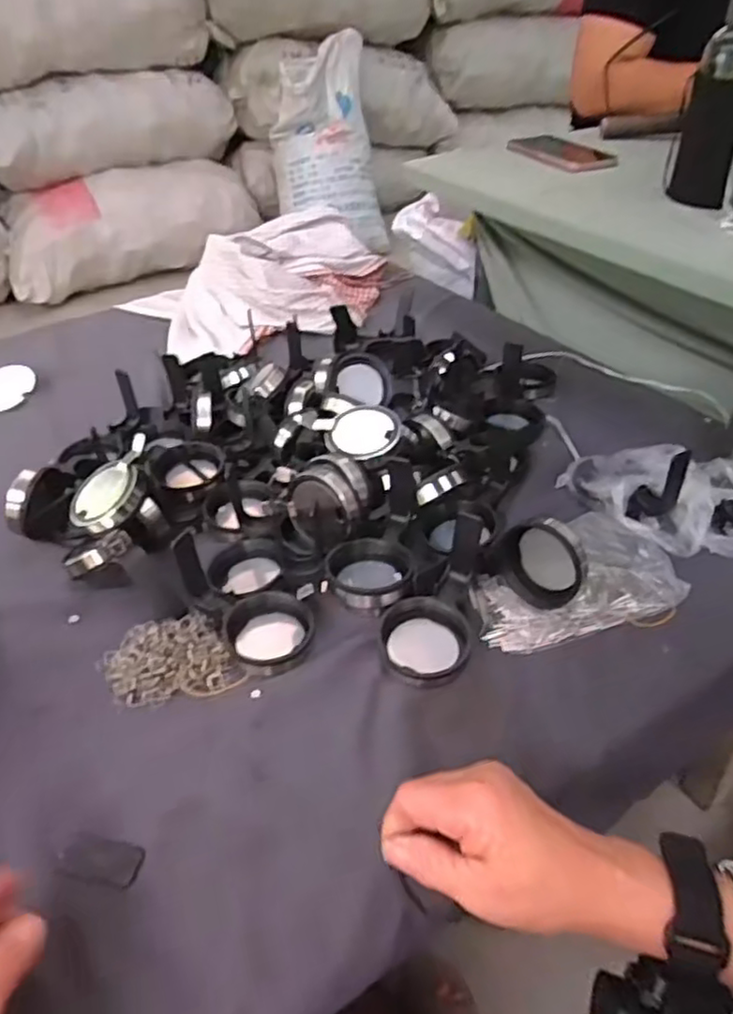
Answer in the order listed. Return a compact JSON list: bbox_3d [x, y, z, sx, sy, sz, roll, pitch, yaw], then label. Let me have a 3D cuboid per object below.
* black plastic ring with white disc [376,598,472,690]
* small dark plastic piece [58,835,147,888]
[{"bbox_3d":[0.045,0.102,0.519,0.071,0.032,0.056,-3,40,2],"label":"black plastic ring with white disc"},{"bbox_3d":[-0.168,0.221,0.425,0.054,0.009,0.026,8,41,14],"label":"small dark plastic piece"}]

